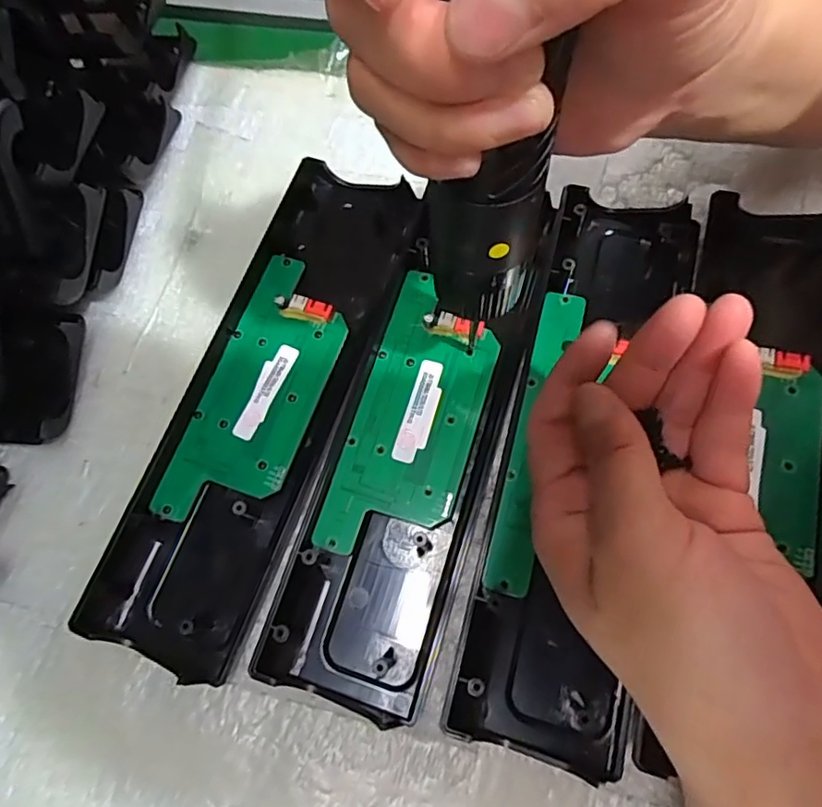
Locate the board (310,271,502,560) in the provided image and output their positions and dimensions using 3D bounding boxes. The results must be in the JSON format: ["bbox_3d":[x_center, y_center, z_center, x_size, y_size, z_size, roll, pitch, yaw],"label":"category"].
[{"bbox_3d":[0.003,0.007,0.261,0.055,0.005,0.128,17,76,6],"label":"board"}]

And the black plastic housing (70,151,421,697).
[{"bbox_3d":[-0.068,-0.007,0.272,0.073,0.030,0.245,18,74,11],"label":"black plastic housing"}]

